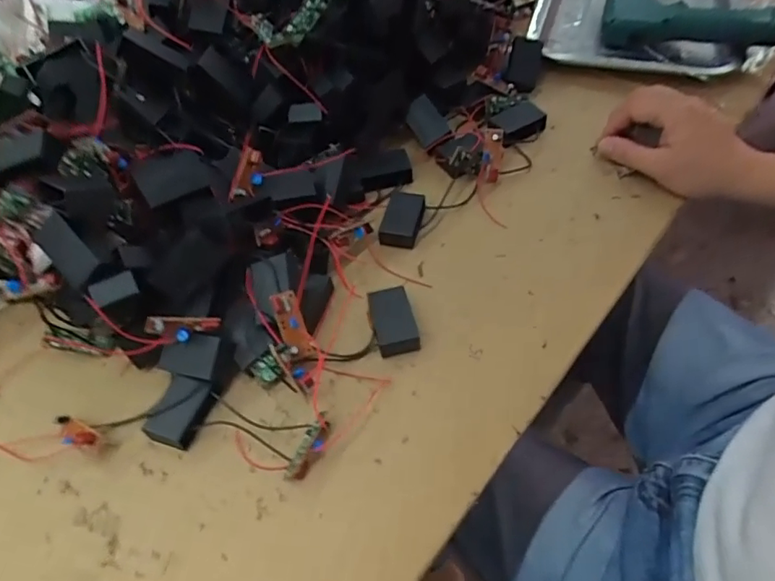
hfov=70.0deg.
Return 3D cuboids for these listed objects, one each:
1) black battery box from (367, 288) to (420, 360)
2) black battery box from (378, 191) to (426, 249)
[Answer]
[{"bbox_3d":[0.004,0.022,0.398,0.030,0.015,0.049,-12,53,-6],"label":"black battery box"},{"bbox_3d":[0.011,-0.057,0.451,0.032,0.018,0.050,7,53,9],"label":"black battery box"}]

